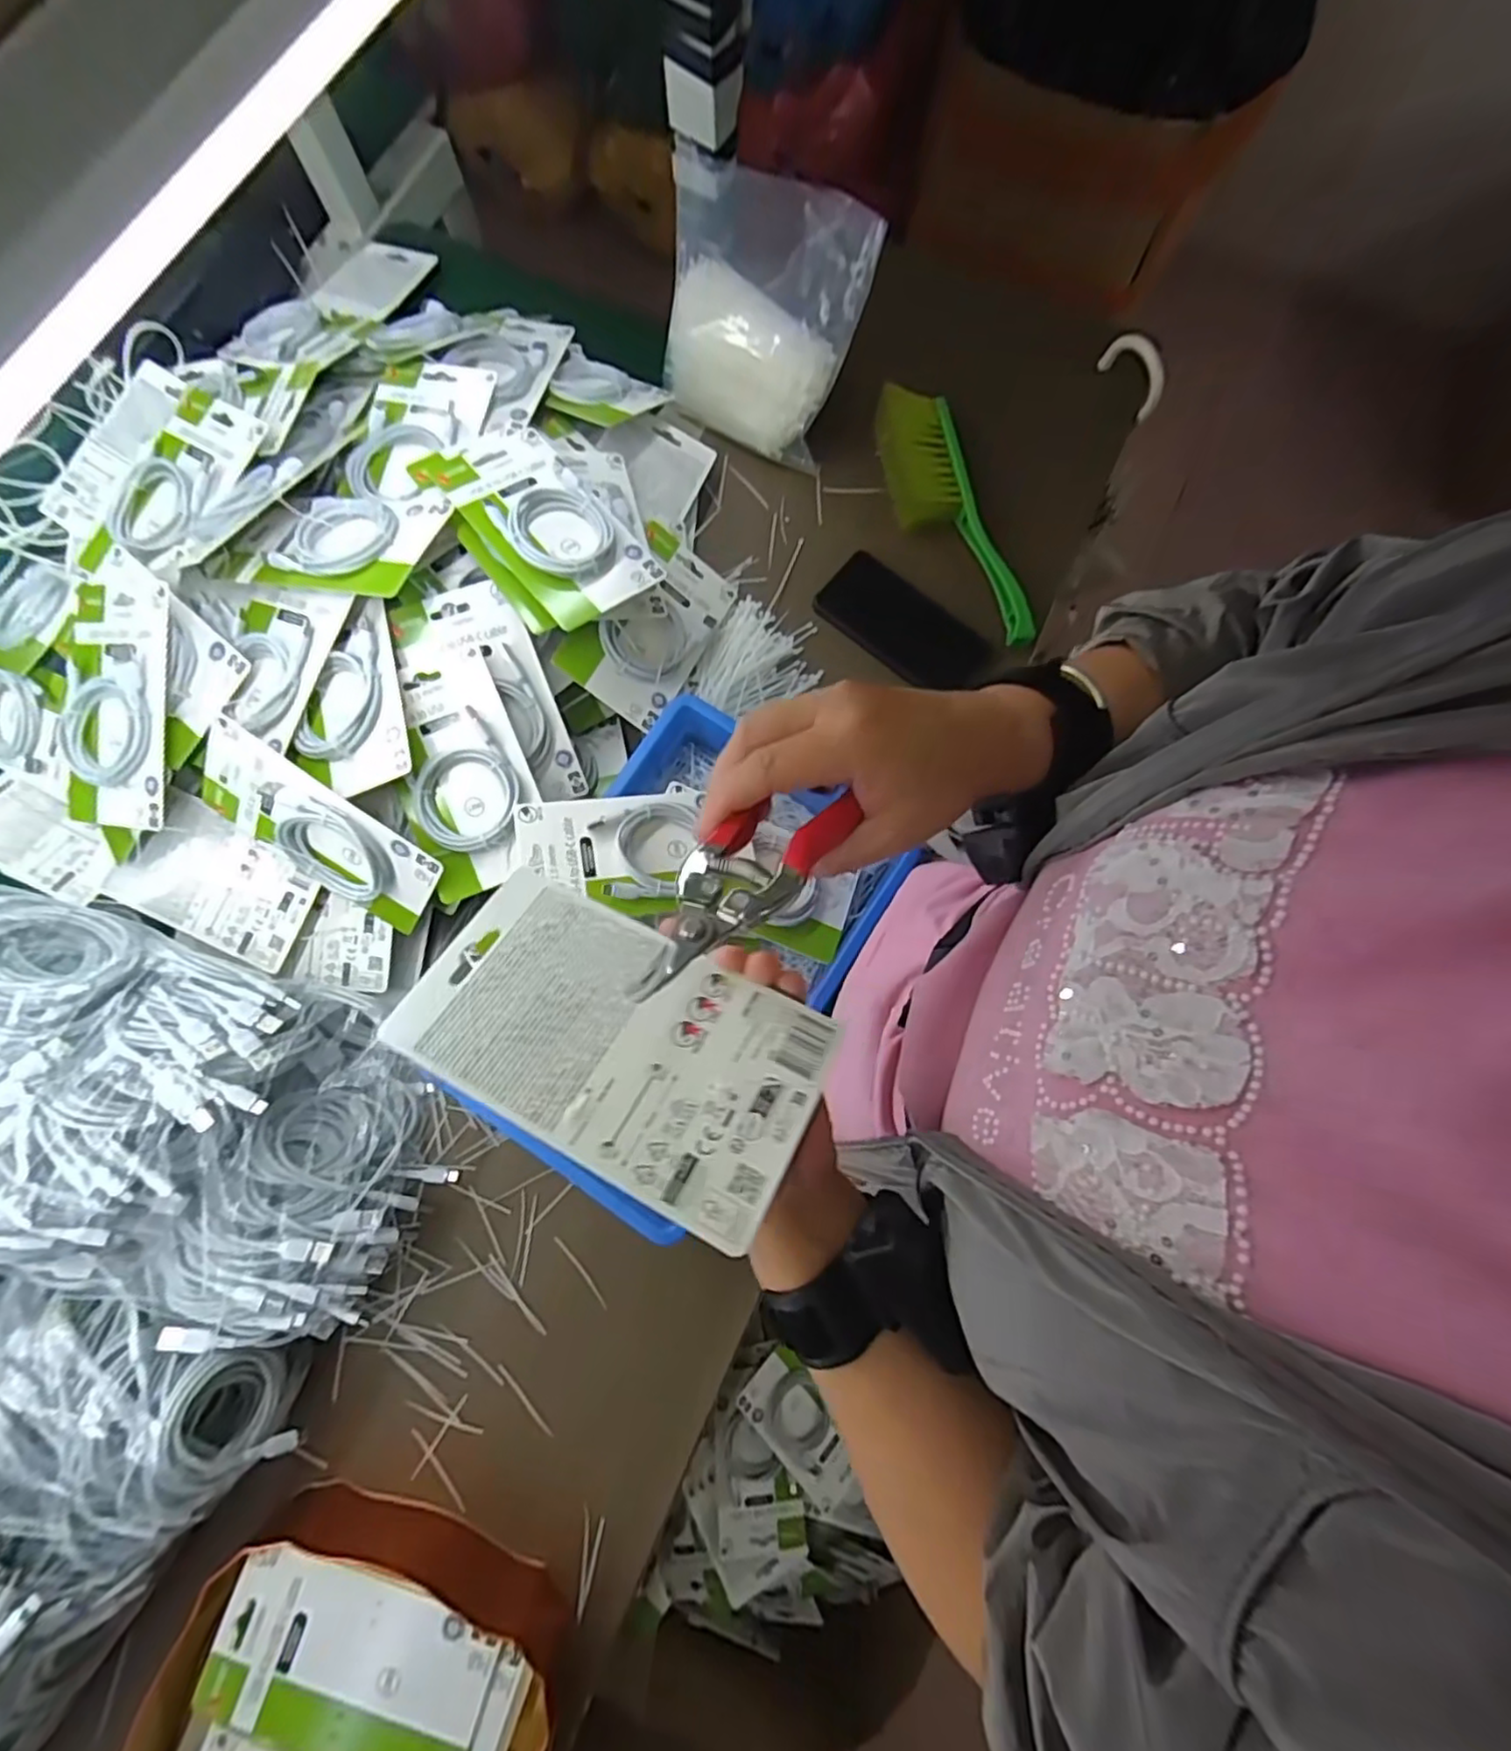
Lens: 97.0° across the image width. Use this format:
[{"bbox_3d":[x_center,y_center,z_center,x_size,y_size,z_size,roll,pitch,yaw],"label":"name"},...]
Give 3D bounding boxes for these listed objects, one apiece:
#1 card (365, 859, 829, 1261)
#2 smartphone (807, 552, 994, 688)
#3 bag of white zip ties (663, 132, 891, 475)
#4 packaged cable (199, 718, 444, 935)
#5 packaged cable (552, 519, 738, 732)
[{"bbox_3d":[-0.062,0.067,0.287,0.176,0.004,0.098,24,59,15],"label":"card"},{"bbox_3d":[0.145,-0.243,0.651,0.166,0.017,0.078,35,80,6],"label":"smartphone"},{"bbox_3d":[0.001,-0.501,0.608,0.172,0.193,0.036,20,49,-2],"label":"bag of white zip ties"},{"bbox_3d":[-0.328,-0.028,0.495,0.180,0.098,0.020,36,37,-9],"label":"packaged cable"},{"bbox_3d":[-0.088,-0.224,0.586,0.097,0.024,0.176,35,66,-22],"label":"packaged cable"}]

